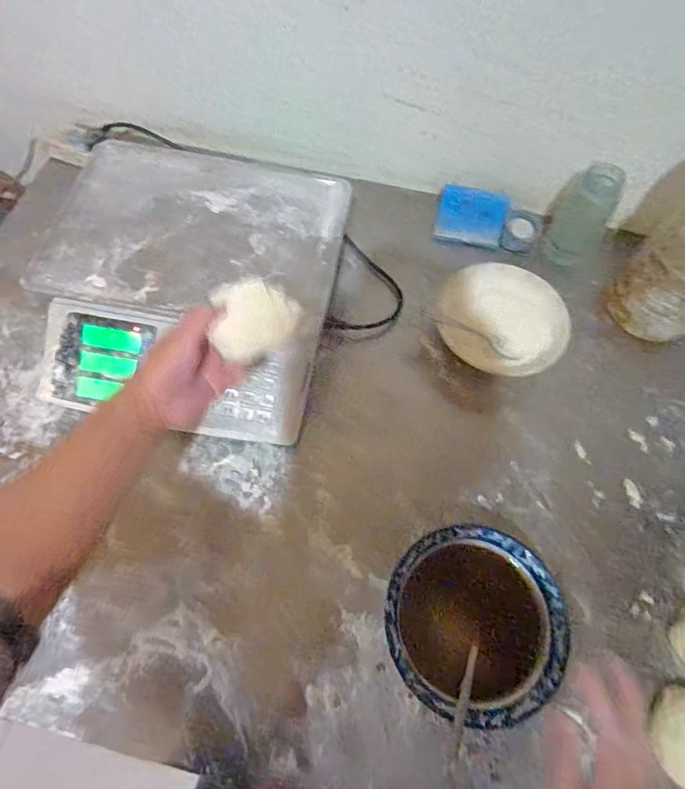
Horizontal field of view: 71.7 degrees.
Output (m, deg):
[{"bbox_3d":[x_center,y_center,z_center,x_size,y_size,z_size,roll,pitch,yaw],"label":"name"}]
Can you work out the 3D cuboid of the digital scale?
[{"bbox_3d":[-0.181,-0.133,0.608,0.341,0.132,0.345,10,66,2],"label":"digital scale"}]

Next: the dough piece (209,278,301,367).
[{"bbox_3d":[-0.073,-0.064,0.394,0.071,0.037,0.056,-7,65,-3],"label":"dough piece"}]

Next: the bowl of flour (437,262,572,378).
[{"bbox_3d":[0.206,-0.095,0.631,0.156,0.060,0.173,-27,70,-13],"label":"bowl of flour"}]

